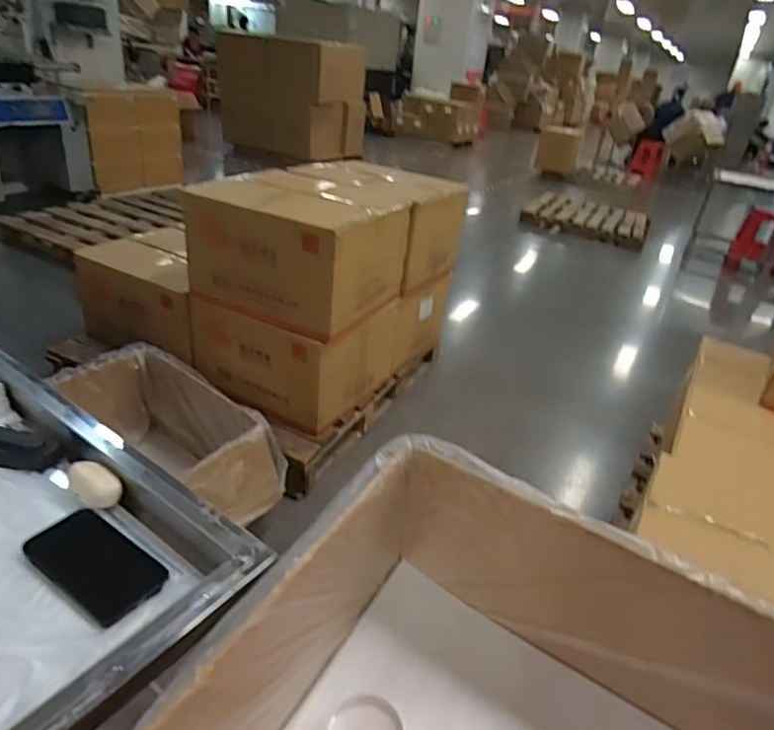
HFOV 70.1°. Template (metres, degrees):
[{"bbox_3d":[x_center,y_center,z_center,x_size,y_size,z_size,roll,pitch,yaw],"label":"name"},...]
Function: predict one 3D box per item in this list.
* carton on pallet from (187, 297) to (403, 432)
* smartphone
[{"bbox_3d":[-0.297,-0.086,1.866,0.511,0.297,0.480,22,33,23],"label":"carton on pallet"},{"bbox_3d":[-0.295,0.197,0.554,0.147,0.010,0.073,24,34,26],"label":"smartphone"}]

